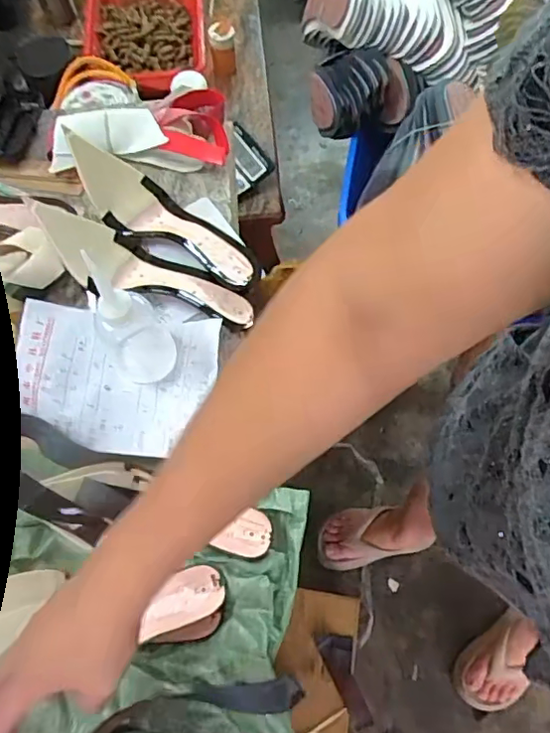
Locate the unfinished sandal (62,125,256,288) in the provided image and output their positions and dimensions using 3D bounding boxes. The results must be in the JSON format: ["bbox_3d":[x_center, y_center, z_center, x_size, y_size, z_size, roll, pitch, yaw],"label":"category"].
[{"bbox_3d":[-0.119,-0.165,0.611,0.234,0.070,0.075,33,72,1],"label":"unfinished sandal"}]

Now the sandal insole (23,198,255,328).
[{"bbox_3d":[-0.128,-0.102,0.583,0.235,0.068,0.077,20,68,-10],"label":"sandal insole"}]

